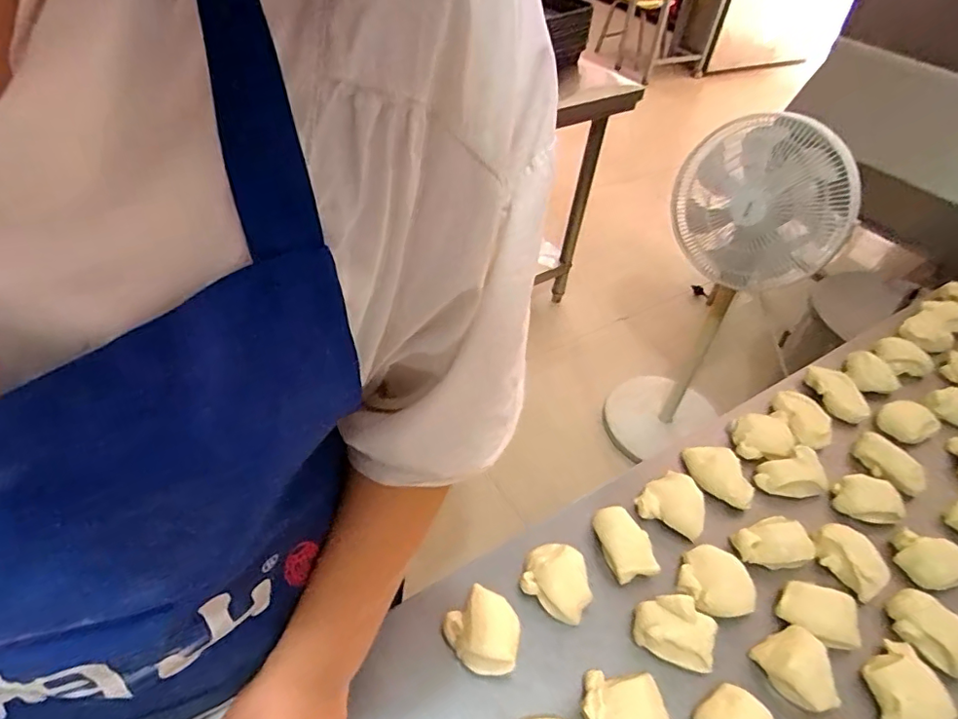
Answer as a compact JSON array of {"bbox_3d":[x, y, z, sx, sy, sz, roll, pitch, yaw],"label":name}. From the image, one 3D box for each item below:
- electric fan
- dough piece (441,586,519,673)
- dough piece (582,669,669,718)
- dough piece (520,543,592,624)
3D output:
[{"bbox_3d":[0.574,-0.112,1.385,0.354,0.939,0.355,26,48,18],"label":"electric fan"},{"bbox_3d":[0.006,0.238,0.474,0.057,0.048,0.066,-28,55,-30],"label":"dough piece"},{"bbox_3d":[0.115,0.276,0.438,0.062,0.041,0.059,-10,48,-16],"label":"dough piece"},{"bbox_3d":[0.075,0.207,0.515,0.065,0.036,0.059,33,51,23],"label":"dough piece"}]

